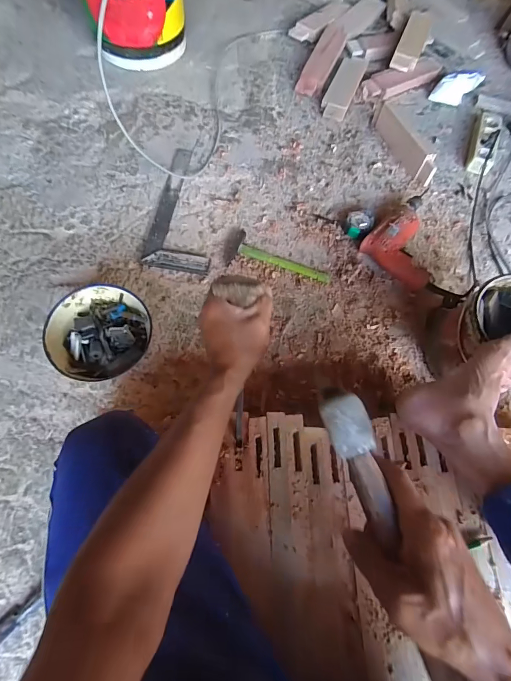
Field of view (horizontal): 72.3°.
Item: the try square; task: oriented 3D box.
[{"bbox_3d":[-0.169,-0.327,0.848,0.144,0.013,0.362,5,69,-1],"label":"try square"}]

